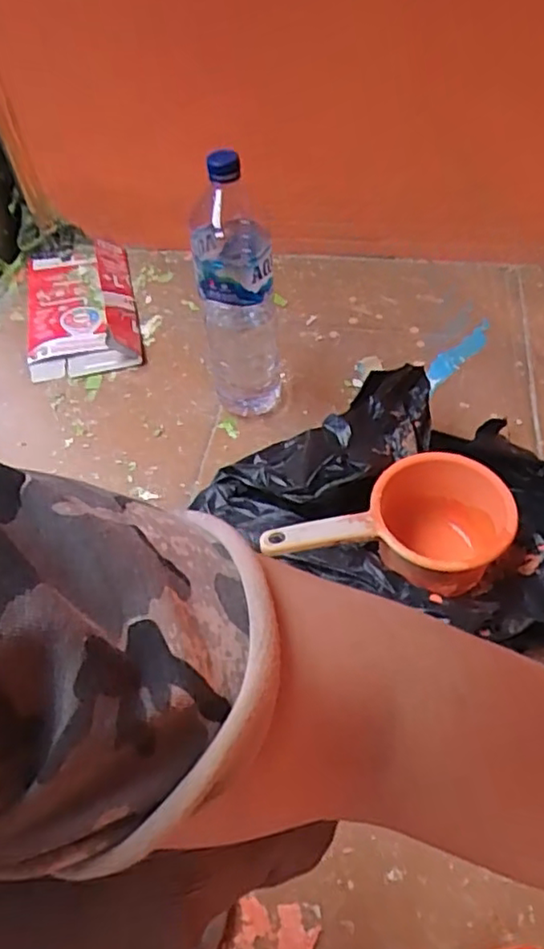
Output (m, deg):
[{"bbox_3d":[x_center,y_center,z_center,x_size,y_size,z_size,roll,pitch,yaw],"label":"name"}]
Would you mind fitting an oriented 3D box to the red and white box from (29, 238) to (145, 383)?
[{"bbox_3d":[-0.297,-0.268,0.972,0.166,0.045,0.331,-12,50,-8],"label":"red and white box"}]

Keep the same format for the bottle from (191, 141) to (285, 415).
[{"bbox_3d":[-0.039,-0.203,0.721,0.084,0.301,0.087,-5,50,-2],"label":"bottle"}]

